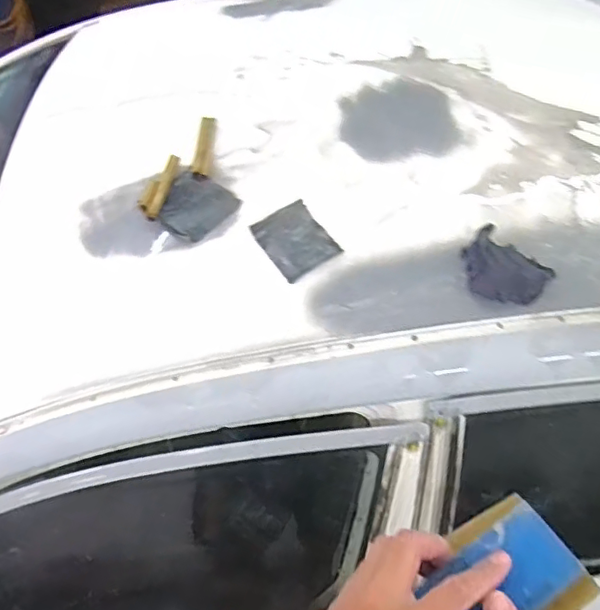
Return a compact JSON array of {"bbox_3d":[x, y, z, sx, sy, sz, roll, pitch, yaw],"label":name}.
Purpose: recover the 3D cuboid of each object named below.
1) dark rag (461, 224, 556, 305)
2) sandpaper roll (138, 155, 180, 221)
[{"bbox_3d":[0.267,-0.050,0.748,0.117,0.054,0.085,33,60,23],"label":"dark rag"},{"bbox_3d":[-0.220,-0.187,0.896,0.034,0.016,0.136,11,54,9],"label":"sandpaper roll"}]

